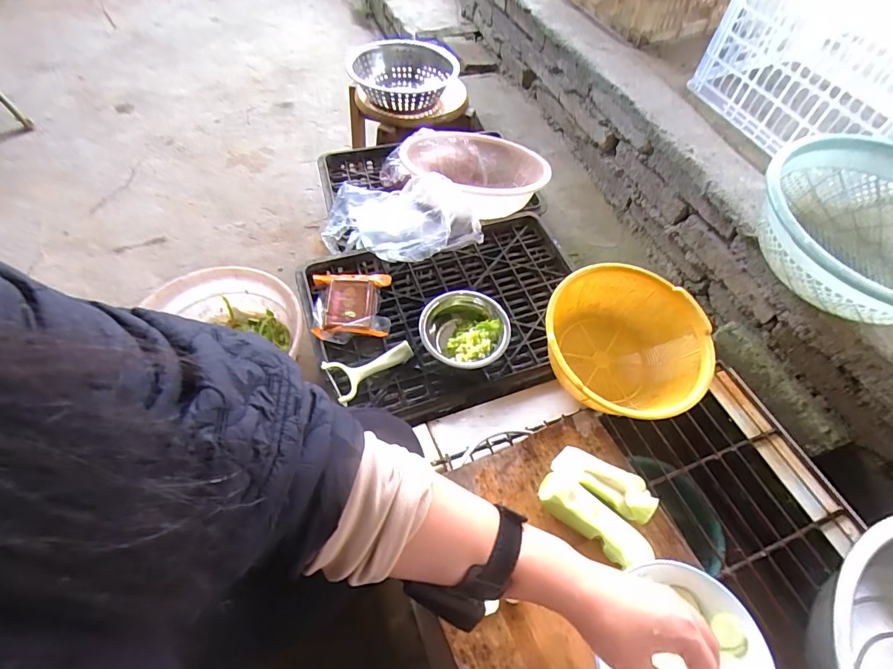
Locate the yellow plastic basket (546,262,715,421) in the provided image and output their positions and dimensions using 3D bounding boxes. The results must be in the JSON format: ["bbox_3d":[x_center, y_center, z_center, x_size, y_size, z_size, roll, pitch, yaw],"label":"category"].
[{"bbox_3d":[0.255,0.025,0.649,0.219,0.124,0.222,1,56,-2],"label":"yellow plastic basket"}]

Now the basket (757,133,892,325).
[{"bbox_3d":[0.583,-0.131,0.608,0.311,0.107,0.299,-22,60,-16],"label":"basket"}]

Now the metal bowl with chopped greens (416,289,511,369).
[{"bbox_3d":[0.029,-0.001,0.689,0.136,0.051,0.129,1,56,-2],"label":"metal bowl with chopped greens"}]

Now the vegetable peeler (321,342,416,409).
[{"bbox_3d":[-0.118,0.046,0.671,0.130,0.021,0.058,-26,61,-18],"label":"vegetable peeler"}]

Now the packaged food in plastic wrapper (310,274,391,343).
[{"bbox_3d":[-0.156,-0.049,0.724,0.127,0.036,0.145,-6,57,-6],"label":"packaged food in plastic wrapper"}]

